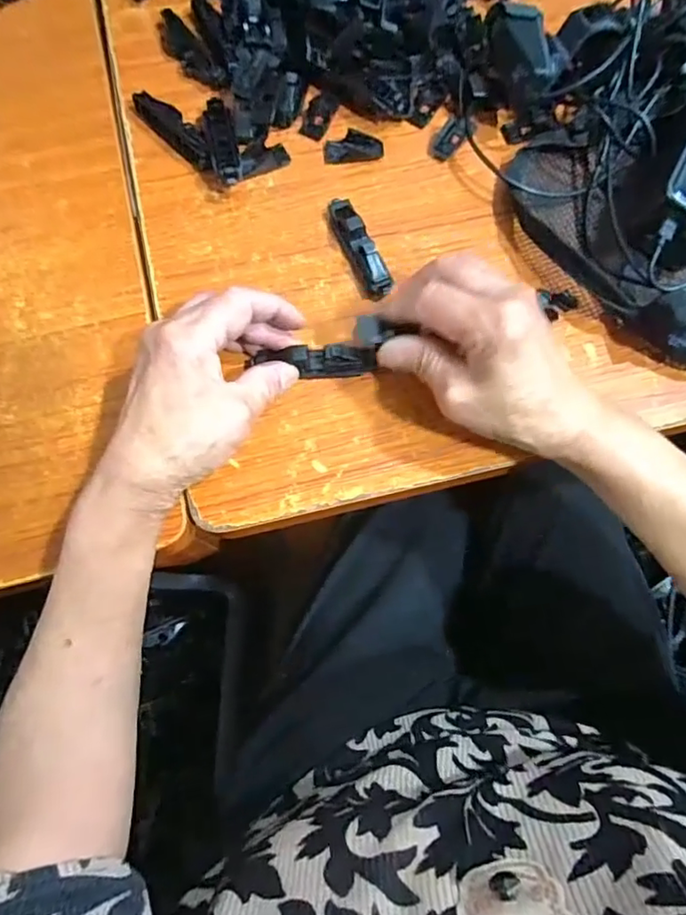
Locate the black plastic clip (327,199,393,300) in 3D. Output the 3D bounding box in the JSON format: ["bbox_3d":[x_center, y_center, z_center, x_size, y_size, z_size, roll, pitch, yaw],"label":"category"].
[{"bbox_3d":[0.012,-0.143,0.384,0.020,0.018,0.081,-23,75,-8],"label":"black plastic clip"}]

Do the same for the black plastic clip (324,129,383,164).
[{"bbox_3d":[0.008,-0.225,0.411,0.042,0.010,0.019,-5,74,-3],"label":"black plastic clip"}]

